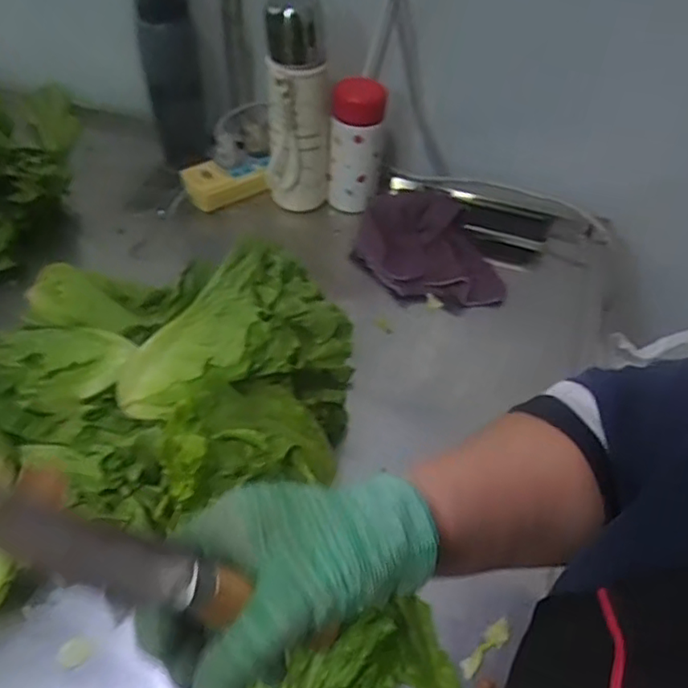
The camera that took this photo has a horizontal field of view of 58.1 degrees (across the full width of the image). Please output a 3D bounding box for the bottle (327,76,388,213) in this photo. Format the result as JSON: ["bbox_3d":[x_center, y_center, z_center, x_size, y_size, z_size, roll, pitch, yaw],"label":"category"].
[{"bbox_3d":[0.015,-0.251,0.776,0.065,0.157,0.056,6,47,2],"label":"bottle"}]

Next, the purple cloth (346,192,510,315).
[{"bbox_3d":[0.093,-0.109,0.739,0.145,0.031,0.170,-16,67,-7],"label":"purple cloth"}]

